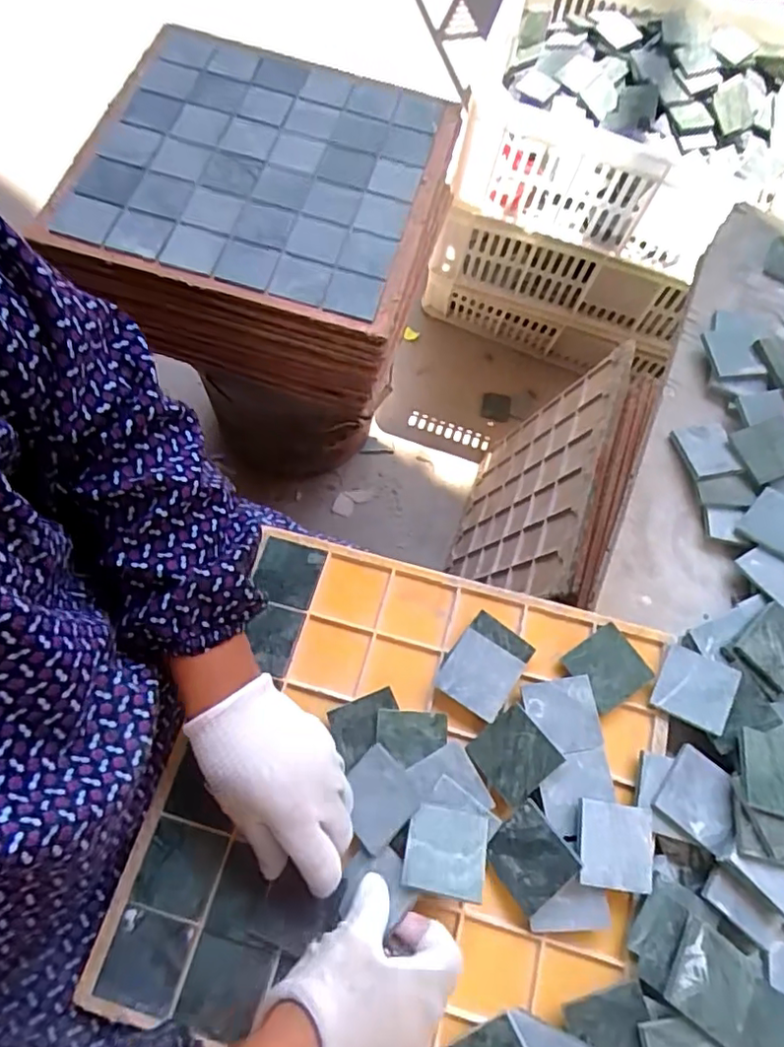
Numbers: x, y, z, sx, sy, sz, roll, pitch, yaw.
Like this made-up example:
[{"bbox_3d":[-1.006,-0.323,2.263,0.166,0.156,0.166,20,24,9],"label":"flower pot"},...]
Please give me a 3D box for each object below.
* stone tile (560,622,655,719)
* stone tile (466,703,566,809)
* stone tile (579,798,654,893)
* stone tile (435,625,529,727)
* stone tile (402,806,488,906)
[{"bbox_3d":[0.157,0.106,0.443,0.049,0.009,0.046,-30,76,-15],"label":"stone tile"},{"bbox_3d":[0.083,0.157,0.411,0.048,0.004,0.048,-41,63,2],"label":"stone tile"},{"bbox_3d":[0.144,0.205,0.387,0.050,0.004,0.049,12,62,-8],"label":"stone tile"},{"bbox_3d":[0.064,0.111,0.443,0.049,0.004,0.051,31,73,14],"label":"stone tile"},{"bbox_3d":[0.034,0.206,0.380,0.049,0.004,0.052,14,40,3],"label":"stone tile"}]

